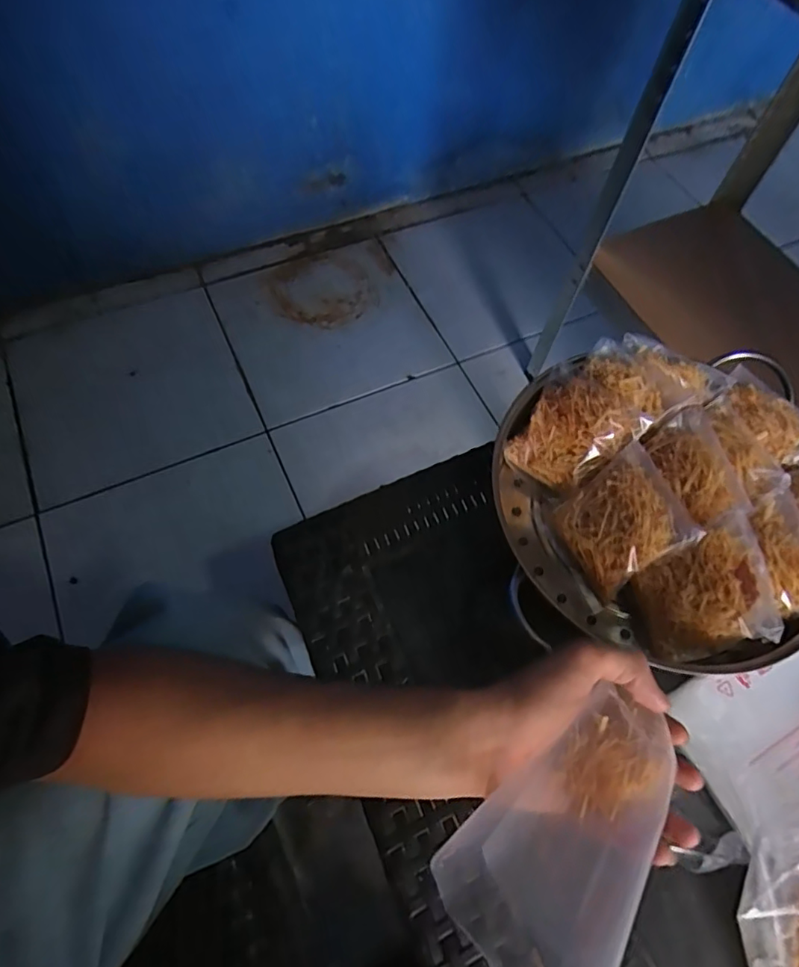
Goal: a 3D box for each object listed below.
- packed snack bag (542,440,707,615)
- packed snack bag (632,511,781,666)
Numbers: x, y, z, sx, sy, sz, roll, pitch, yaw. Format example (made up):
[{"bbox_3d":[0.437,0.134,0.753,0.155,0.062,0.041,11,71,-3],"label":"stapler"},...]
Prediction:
[{"bbox_3d":[0.167,0.033,0.423,0.097,0.027,0.089,-40,62,26],"label":"packed snack bag"},{"bbox_3d":[0.213,0.077,0.388,0.091,0.024,0.084,-25,66,29],"label":"packed snack bag"}]

